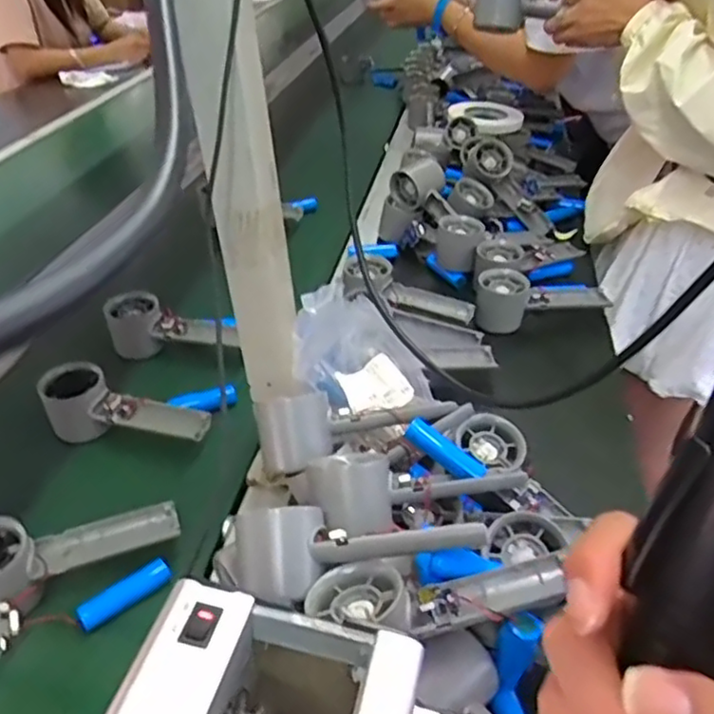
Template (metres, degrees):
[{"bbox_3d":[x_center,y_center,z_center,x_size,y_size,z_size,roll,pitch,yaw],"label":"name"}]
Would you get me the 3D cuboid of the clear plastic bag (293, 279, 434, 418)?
[{"bbox_3d":[0.011,-0.004,0.554,0.096,0.100,0.127,14,37,21],"label":"clear plastic bag"}]

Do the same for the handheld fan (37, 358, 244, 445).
[{"bbox_3d":[-0.206,0.043,0.606,0.167,0.056,0.066,2,35,4],"label":"handheld fan"}]

